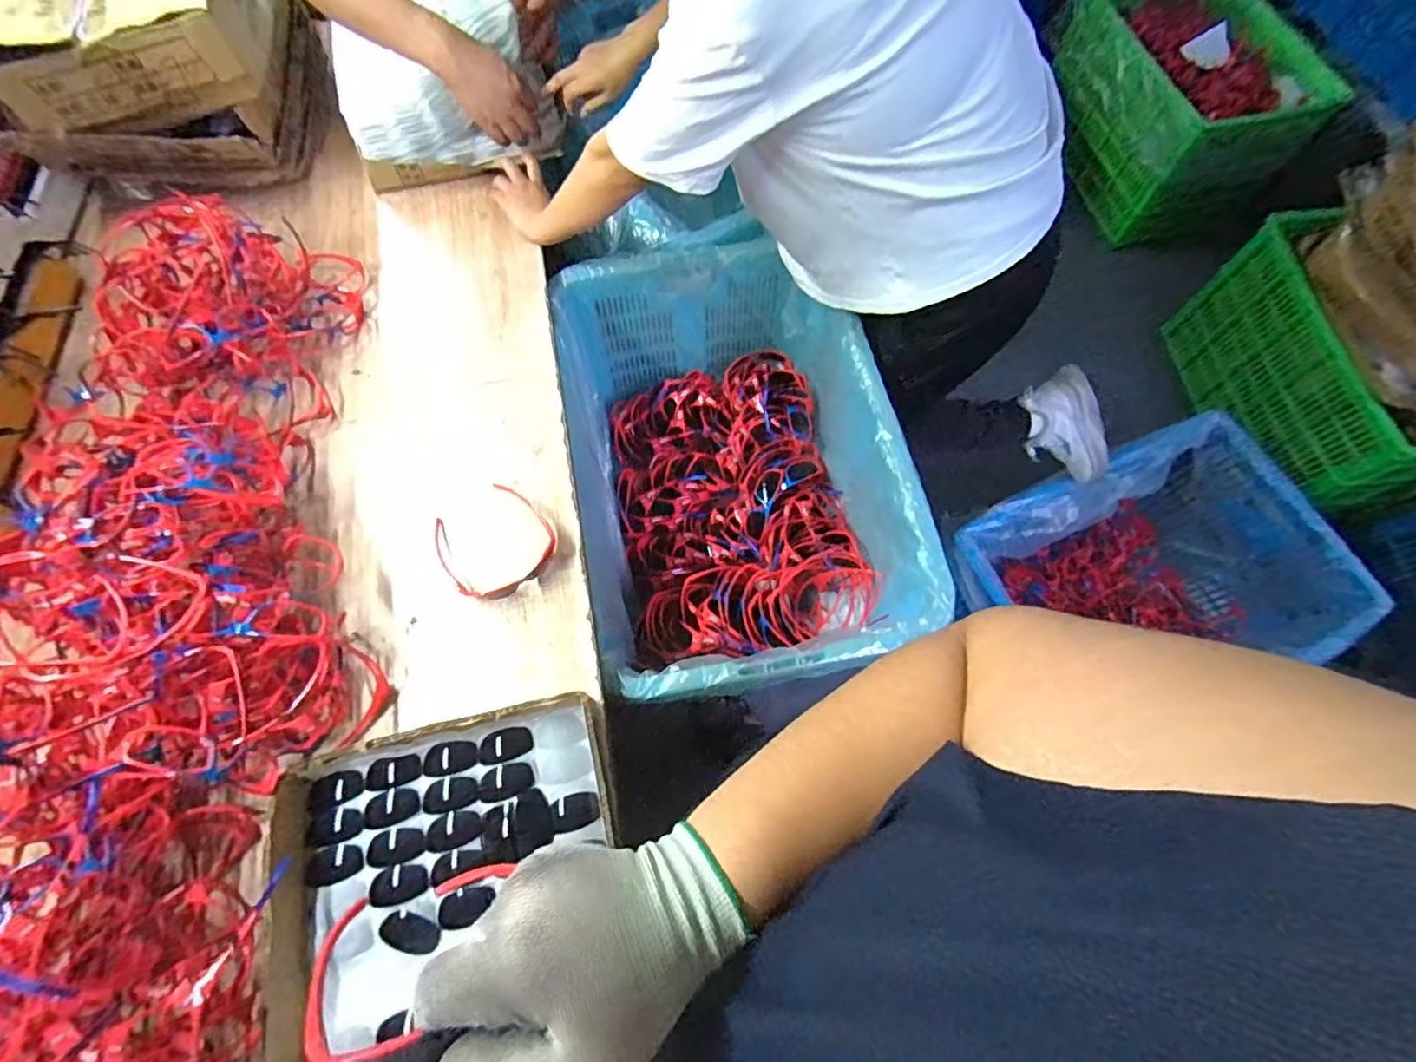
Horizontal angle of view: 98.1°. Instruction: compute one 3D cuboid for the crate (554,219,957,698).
[{"bbox_3d":[0.036,-0.095,0.987,0.437,0.300,0.671,-11,69,-5],"label":"crate"}]

